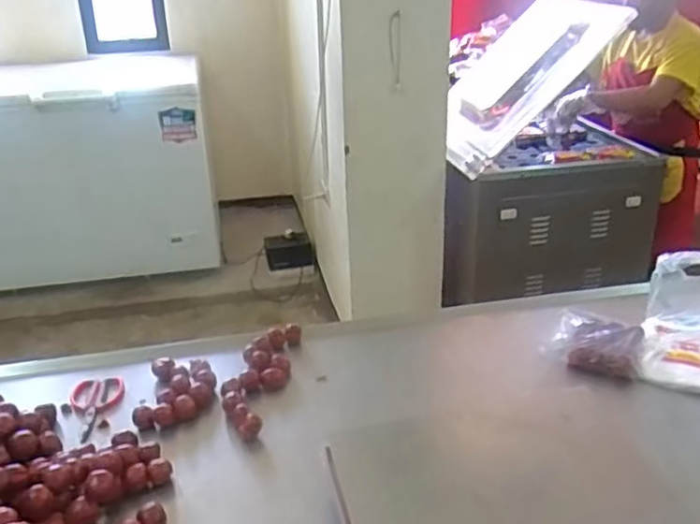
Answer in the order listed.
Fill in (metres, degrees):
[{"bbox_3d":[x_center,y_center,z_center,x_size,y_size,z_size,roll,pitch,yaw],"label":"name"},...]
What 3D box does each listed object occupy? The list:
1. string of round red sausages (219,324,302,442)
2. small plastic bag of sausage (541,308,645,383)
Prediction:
[{"bbox_3d":[-0.148,0.187,1.108,0.086,0.035,0.277,4,27,12],"label":"string of round red sausages"},{"bbox_3d":[0.413,0.134,1.145,0.151,0.040,0.140,12,29,25],"label":"small plastic bag of sausage"}]

